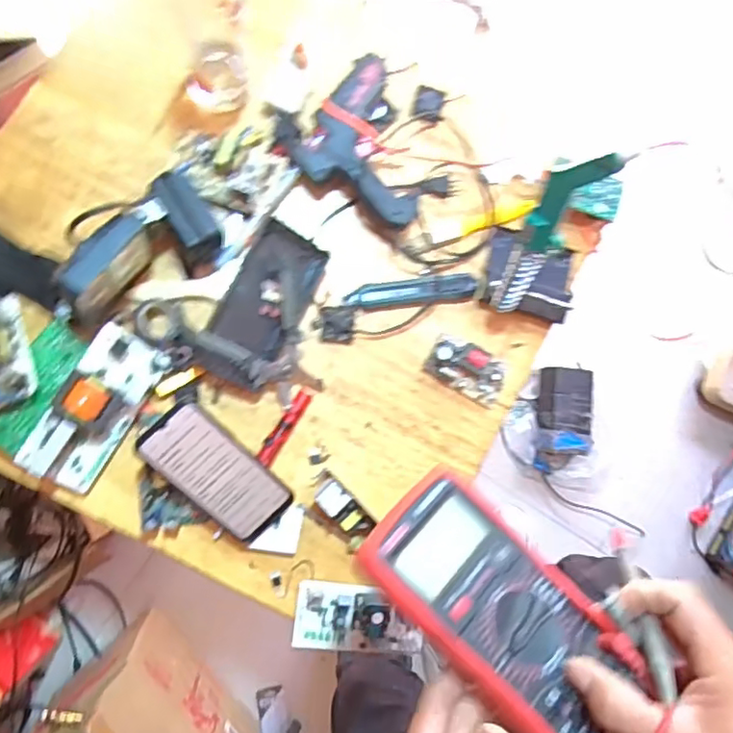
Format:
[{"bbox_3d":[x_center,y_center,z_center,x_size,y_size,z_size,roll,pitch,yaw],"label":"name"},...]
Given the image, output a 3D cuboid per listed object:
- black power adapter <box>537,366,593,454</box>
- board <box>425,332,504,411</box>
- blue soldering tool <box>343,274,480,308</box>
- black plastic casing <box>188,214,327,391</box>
[{"bbox_3d":[0.421,0.087,1.275,0.120,0.039,0.168,5,85,-8],"label":"black power adapter"},{"bbox_3d":[0.123,0.004,0.716,0.098,0.031,0.053,30,82,-5],"label":"board"},{"bbox_3d":[0.056,-0.090,0.715,0.160,0.015,0.028,-7,87,-9],"label":"blue soldering tool"},{"bbox_3d":[-0.114,-0.068,0.673,0.105,0.053,0.180,28,82,-5],"label":"black plastic casing"}]

